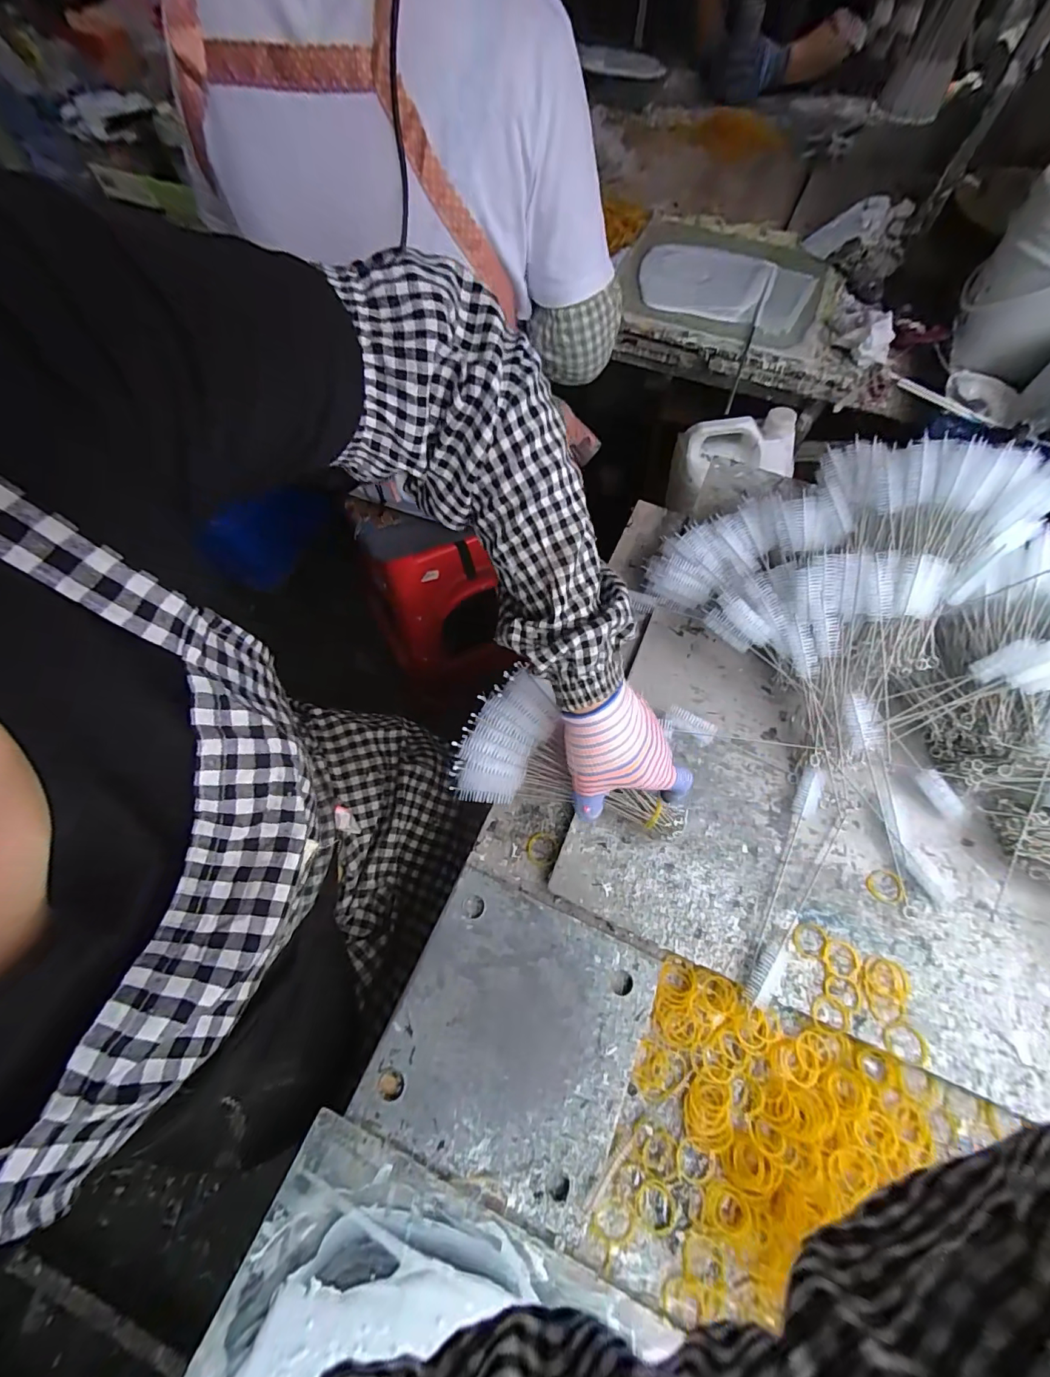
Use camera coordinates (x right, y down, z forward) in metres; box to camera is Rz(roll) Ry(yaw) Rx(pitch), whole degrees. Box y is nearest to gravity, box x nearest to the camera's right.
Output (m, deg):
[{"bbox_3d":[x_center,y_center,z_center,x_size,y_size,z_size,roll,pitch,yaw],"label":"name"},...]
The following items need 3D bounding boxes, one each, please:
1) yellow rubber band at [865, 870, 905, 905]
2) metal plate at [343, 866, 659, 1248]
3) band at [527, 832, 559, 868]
[{"bbox_3d":[0.329,0.181,0.440,0.034,0.004,0.028,10,65,4],"label":"yellow rubber band"},{"bbox_3d":[-0.008,0.285,0.398,0.191,0.010,0.197,23,66,9],"label":"metal plate"},{"bbox_3d":[0.017,0.154,0.464,0.030,0.006,0.032,0,64,-1],"label":"band"}]

